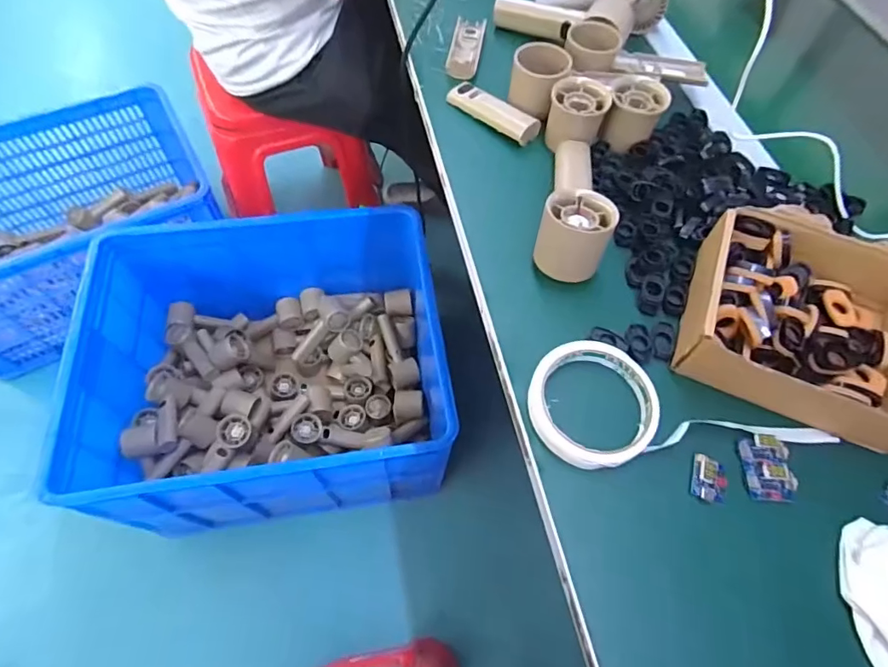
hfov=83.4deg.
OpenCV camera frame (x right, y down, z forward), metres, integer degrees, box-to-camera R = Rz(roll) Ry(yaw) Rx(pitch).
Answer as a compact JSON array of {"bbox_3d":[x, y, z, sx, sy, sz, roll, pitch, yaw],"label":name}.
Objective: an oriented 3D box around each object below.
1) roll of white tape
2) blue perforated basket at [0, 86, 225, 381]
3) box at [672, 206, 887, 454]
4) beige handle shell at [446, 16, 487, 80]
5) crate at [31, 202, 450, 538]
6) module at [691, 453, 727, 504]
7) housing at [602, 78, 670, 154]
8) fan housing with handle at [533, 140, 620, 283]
[{"bbox_3d":[0.109,0.051,0.368,0.090,0.018,0.092,2,61,-3],"label":"roll of white tape"},{"bbox_3d":[-0.841,-0.244,1.129,0.596,0.264,0.422,-27,66,-18],"label":"blue perforated basket"},{"bbox_3d":[0.287,-0.012,0.392,0.178,0.061,0.163,25,62,10],"label":"box"},{"bbox_3d":[0.027,-0.341,0.591,0.037,0.014,0.103,11,61,2],"label":"beige handle shell"},{"bbox_3d":[-0.337,0.067,0.989,0.553,0.330,0.522,-7,62,-8],"label":"crate"},{"bbox_3d":[0.188,0.103,0.352,0.023,0.007,0.030,17,71,7],"label":"module"},{"bbox_3d":[0.192,-0.224,0.505,0.056,0.046,0.055,26,62,10],"label":"housing"},{"bbox_3d":[0.124,-0.126,0.448,0.059,0.055,0.156,16,61,5],"label":"fan housing with handle"}]

